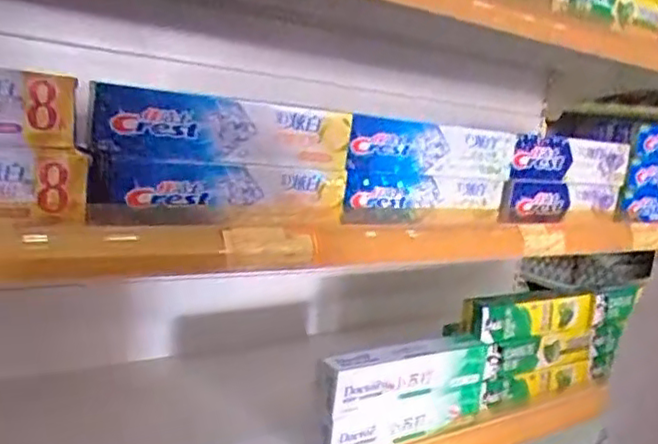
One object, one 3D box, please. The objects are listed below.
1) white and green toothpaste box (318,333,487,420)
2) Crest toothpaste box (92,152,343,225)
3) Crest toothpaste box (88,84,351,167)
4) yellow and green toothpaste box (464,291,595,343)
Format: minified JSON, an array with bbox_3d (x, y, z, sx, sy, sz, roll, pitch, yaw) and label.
[{"bbox_3d":[0.091,0.175,0.770,0.237,0.058,0.046,1,11,-33],"label":"white and green toothpaste box"},{"bbox_3d":[-0.089,-0.027,0.577,0.242,0.051,0.036,-1,12,-40],"label":"Crest toothpaste box"},{"bbox_3d":[-0.088,-0.083,0.581,0.234,0.053,0.031,1,11,-30],"label":"Crest toothpaste box"},{"bbox_3d":[0.279,0.127,0.903,0.229,0.059,0.035,1,11,-30],"label":"yellow and green toothpaste box"}]

